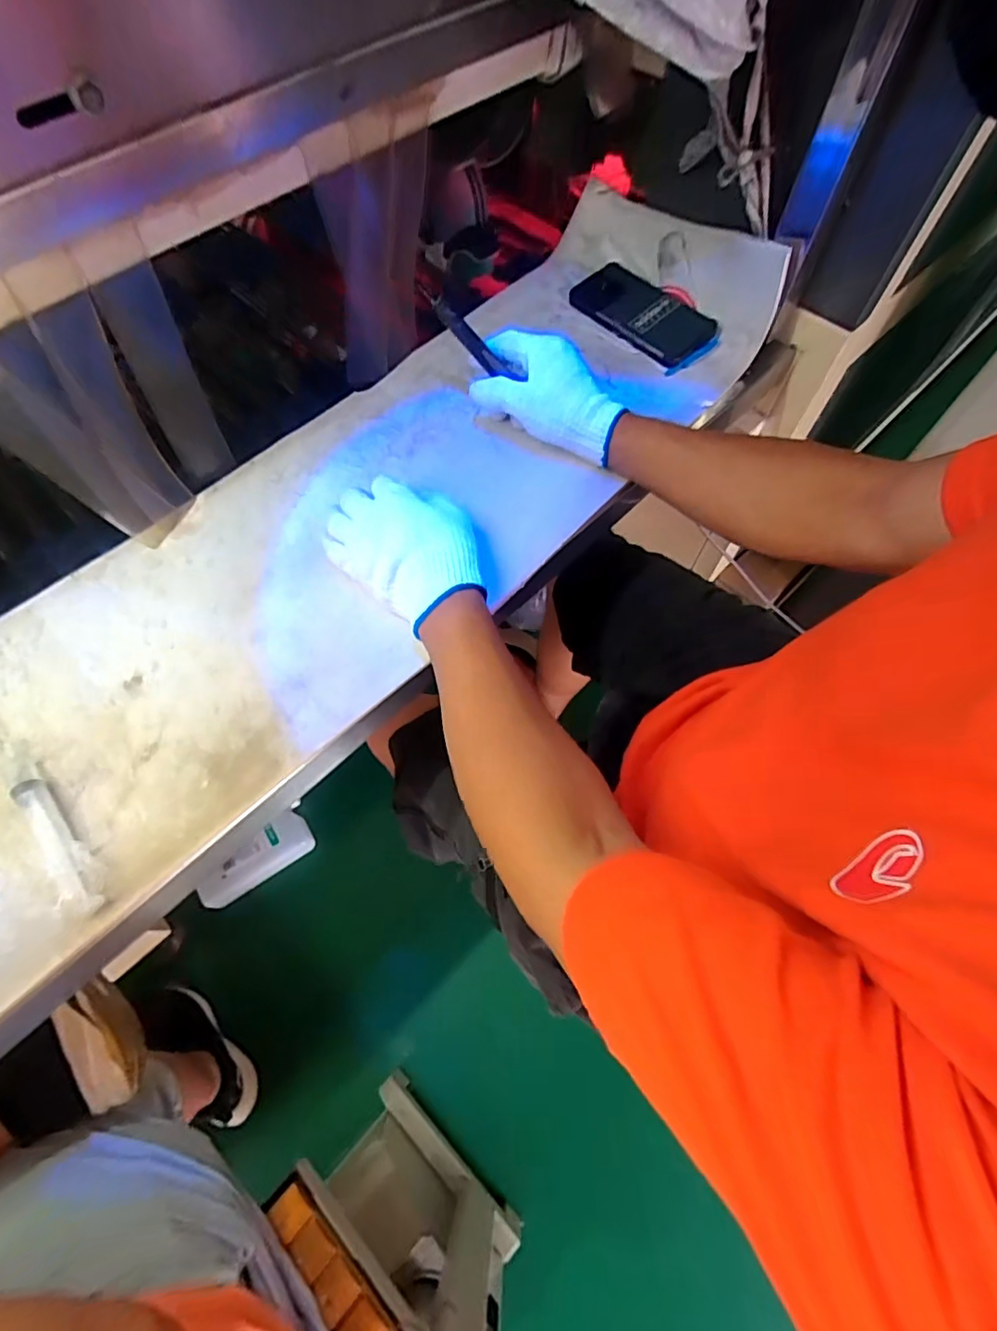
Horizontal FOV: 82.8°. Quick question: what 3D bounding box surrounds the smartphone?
[{"bbox_3d":[0.161,-0.410,0.651,0.086,0.017,0.171,-41,72,-4],"label":"smartphone"}]

